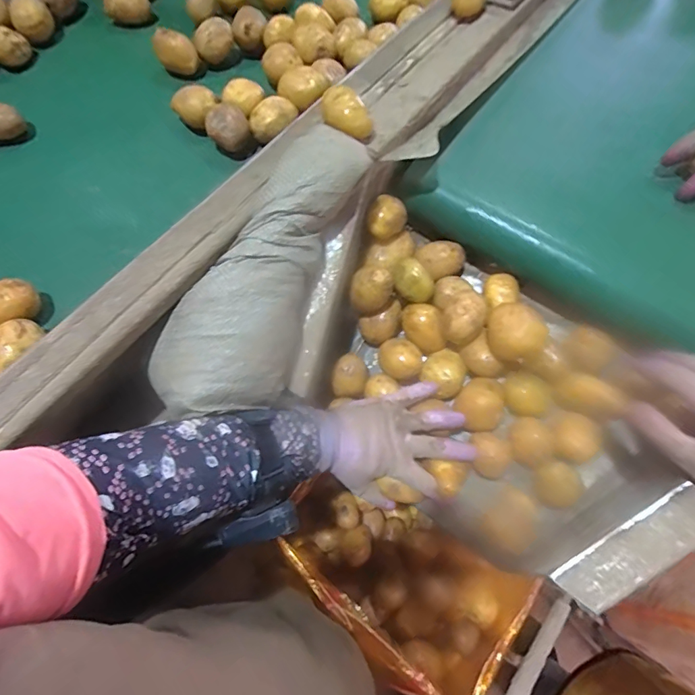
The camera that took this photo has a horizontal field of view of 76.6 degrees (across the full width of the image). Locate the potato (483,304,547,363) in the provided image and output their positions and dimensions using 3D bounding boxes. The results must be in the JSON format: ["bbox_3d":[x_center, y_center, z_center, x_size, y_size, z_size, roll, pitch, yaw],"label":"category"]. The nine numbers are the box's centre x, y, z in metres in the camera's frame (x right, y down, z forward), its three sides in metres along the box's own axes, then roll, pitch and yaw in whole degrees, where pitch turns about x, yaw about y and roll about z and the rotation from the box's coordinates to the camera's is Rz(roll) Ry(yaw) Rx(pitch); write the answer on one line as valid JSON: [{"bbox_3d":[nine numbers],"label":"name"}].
[{"bbox_3d":[0.169,-0.014,0.446,0.055,0.042,0.060,20,69,10],"label":"potato"}]

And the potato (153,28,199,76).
[{"bbox_3d":[-0.219,-0.375,0.558,0.045,0.033,0.050,-28,69,-10],"label":"potato"}]

